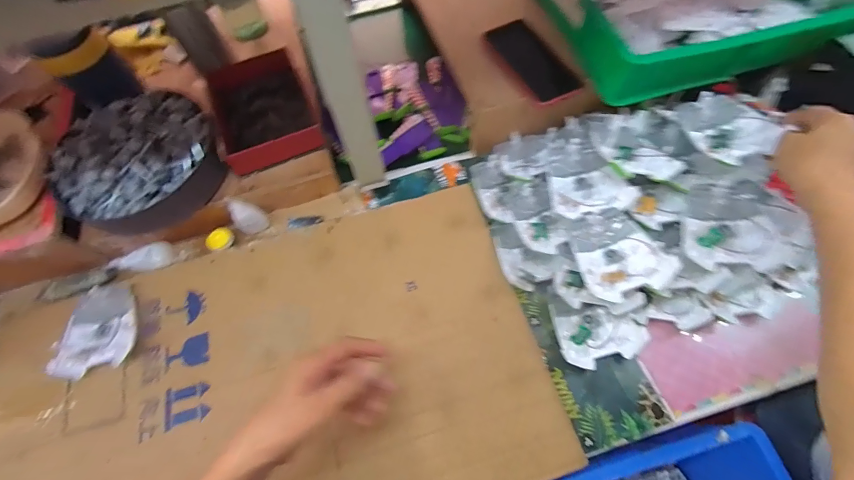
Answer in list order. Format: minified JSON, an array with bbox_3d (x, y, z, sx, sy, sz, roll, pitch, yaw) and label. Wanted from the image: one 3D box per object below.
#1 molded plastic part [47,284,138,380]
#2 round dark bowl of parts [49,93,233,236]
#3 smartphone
[{"bbox_3d":[-0.440,0.118,0.514,0.097,0.021,0.112,-16,67,-4],"label":"molded plastic part"},{"bbox_3d":[-0.380,-0.103,0.522,0.194,0.063,0.198,-1,67,2],"label":"round dark bowl of parts"},{"bbox_3d":[0.157,-0.264,0.572,0.070,0.008,0.153,-33,76,-5],"label":"smartphone"}]

